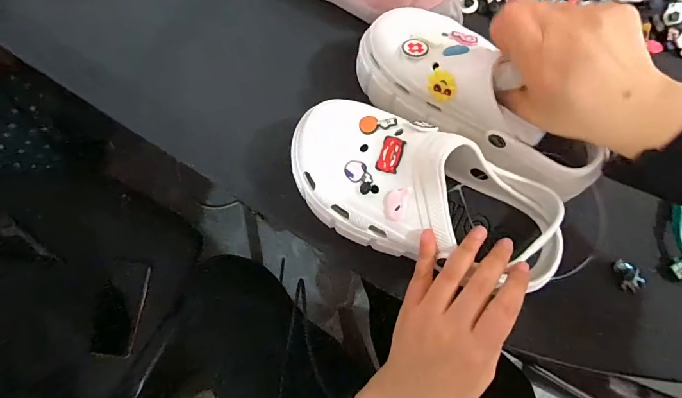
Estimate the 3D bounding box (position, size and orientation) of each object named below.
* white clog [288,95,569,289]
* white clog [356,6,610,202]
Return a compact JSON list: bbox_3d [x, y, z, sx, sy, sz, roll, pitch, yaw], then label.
[{"bbox_3d":[0.070,-0.007,0.316,0.235,0.085,0.107,19,77,3],"label":"white clog"},{"bbox_3d":[0.123,-0.096,0.328,0.095,0.090,0.235,-43,73,-10],"label":"white clog"}]

